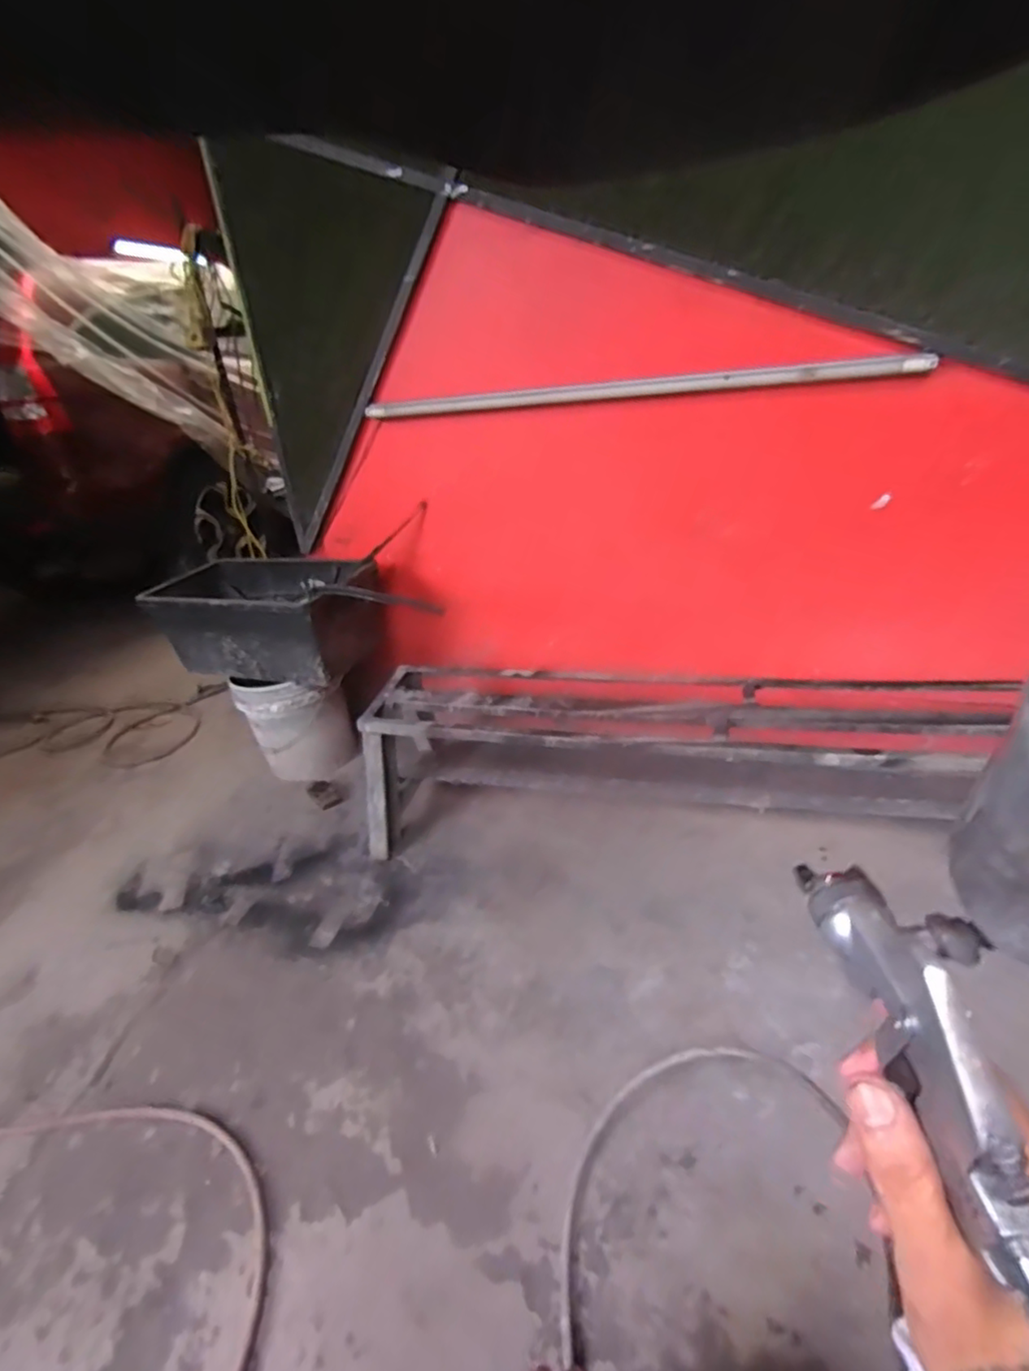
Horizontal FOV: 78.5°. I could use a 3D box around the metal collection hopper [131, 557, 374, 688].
[{"bbox_3d":[-0.660,-0.184,1.698,0.595,0.242,0.360,3,27,18],"label":"metal collection hopper"}]

